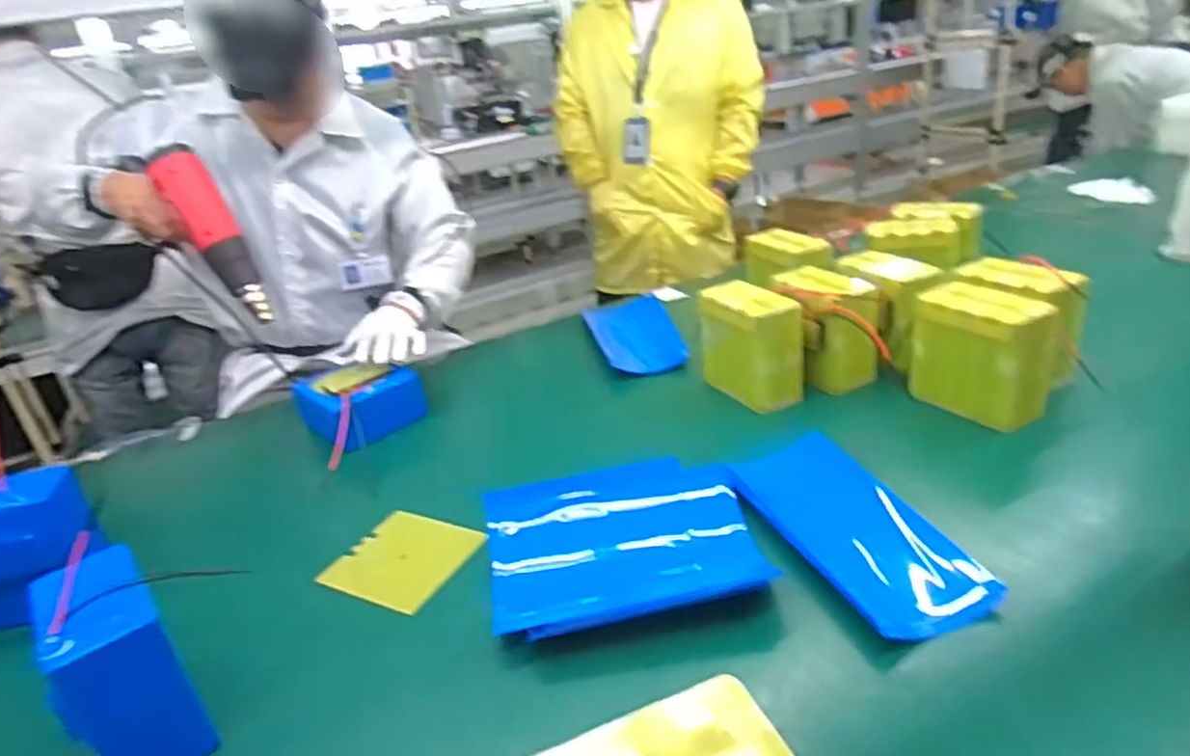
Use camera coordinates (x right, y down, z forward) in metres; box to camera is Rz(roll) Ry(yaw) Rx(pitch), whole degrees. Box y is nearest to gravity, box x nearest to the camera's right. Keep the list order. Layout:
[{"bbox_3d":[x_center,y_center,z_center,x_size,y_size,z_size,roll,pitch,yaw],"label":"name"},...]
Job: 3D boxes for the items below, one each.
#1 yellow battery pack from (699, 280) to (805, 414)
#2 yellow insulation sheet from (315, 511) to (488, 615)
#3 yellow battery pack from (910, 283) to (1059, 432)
[{"bbox_3d":[0.223,-0.048,1.028,0.092,0.146,0.137,-16,26,-17],"label":"yellow battery pack"},{"bbox_3d":[-0.212,0.200,0.797,0.147,0.007,0.124,9,36,33],"label":"yellow insulation sheet"},{"bbox_3d":[0.477,-0.031,0.896,0.076,0.141,0.153,-21,28,-26],"label":"yellow battery pack"}]

